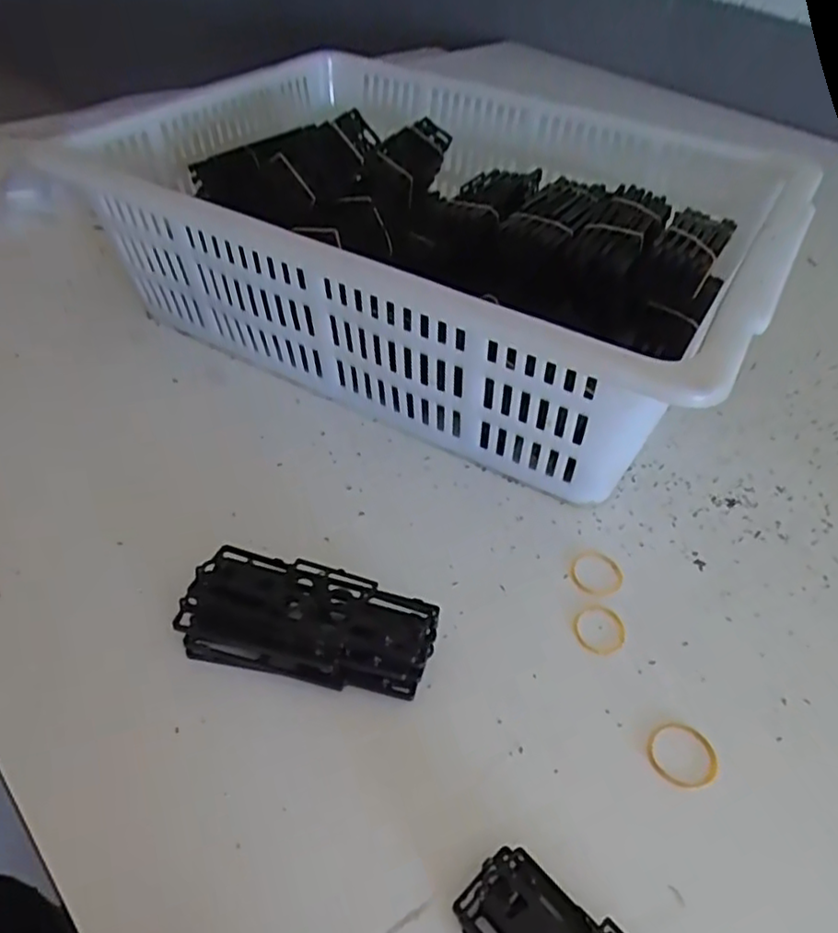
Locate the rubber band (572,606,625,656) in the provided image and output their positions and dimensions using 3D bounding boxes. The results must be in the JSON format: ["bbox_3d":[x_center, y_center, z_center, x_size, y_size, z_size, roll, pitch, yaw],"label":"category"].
[{"bbox_3d":[0.101,0.090,0.378,0.028,0.004,0.031,23,46,19],"label":"rubber band"}]

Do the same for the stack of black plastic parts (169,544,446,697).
[{"bbox_3d":[-0.056,0.081,0.353,0.126,0.035,0.054,11,44,7],"label":"stack of black plastic parts"}]

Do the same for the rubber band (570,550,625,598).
[{"bbox_3d":[0.107,0.063,0.406,0.030,0.004,0.033,2,43,-2],"label":"rubber band"}]

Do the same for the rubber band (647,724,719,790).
[{"bbox_3d":[0.129,0.141,0.330,0.033,0.004,0.032,2,43,-2],"label":"rubber band"}]

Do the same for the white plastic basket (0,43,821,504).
[{"bbox_3d":[0.017,-0.193,0.567,0.509,0.139,0.402,24,47,19],"label":"white plastic basket"}]

